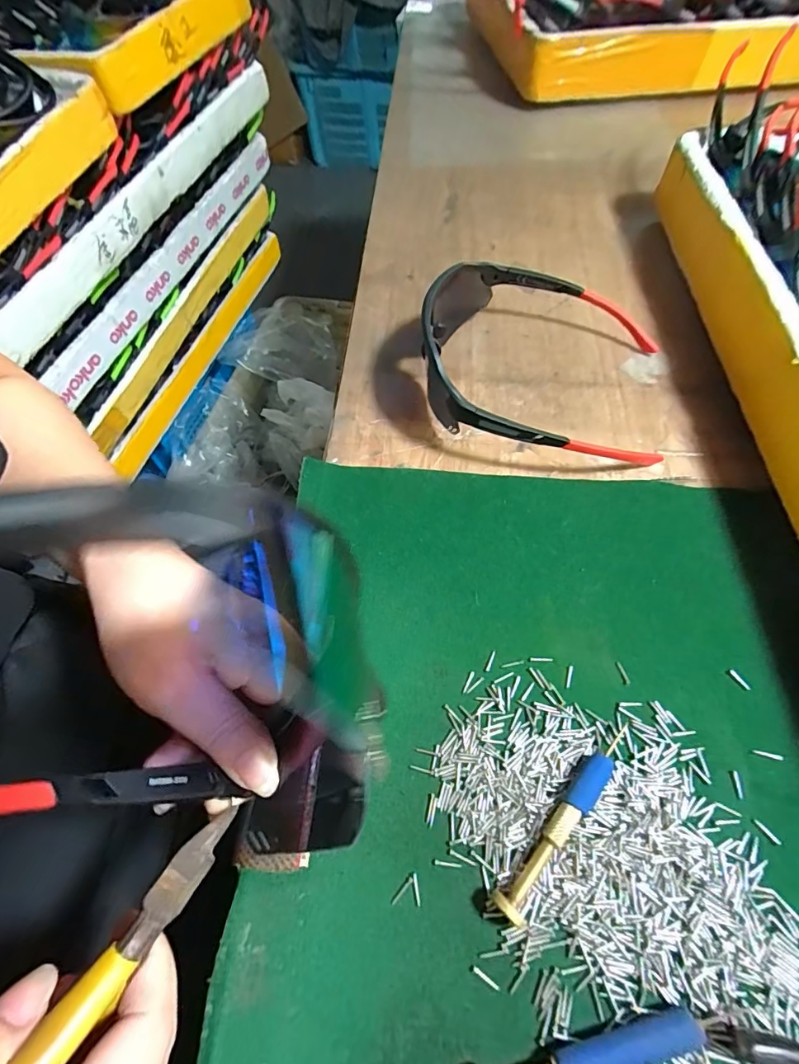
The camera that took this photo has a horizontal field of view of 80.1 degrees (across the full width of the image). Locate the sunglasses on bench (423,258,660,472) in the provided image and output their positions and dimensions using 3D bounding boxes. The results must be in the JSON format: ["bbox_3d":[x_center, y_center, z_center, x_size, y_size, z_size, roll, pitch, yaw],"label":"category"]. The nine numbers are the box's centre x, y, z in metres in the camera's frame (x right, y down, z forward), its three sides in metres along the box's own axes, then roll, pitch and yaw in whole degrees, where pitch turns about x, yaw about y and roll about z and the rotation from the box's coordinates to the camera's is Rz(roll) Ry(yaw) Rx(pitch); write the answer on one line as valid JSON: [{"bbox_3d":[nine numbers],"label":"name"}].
[{"bbox_3d":[0.098,-0.132,0.334,0.170,0.064,0.177,5,60,6],"label":"sunglasses on bench"}]

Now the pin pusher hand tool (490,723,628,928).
[{"bbox_3d":[0.075,0.127,0.212,0.013,0.013,0.093,40,69,22],"label":"pin pusher hand tool"}]

